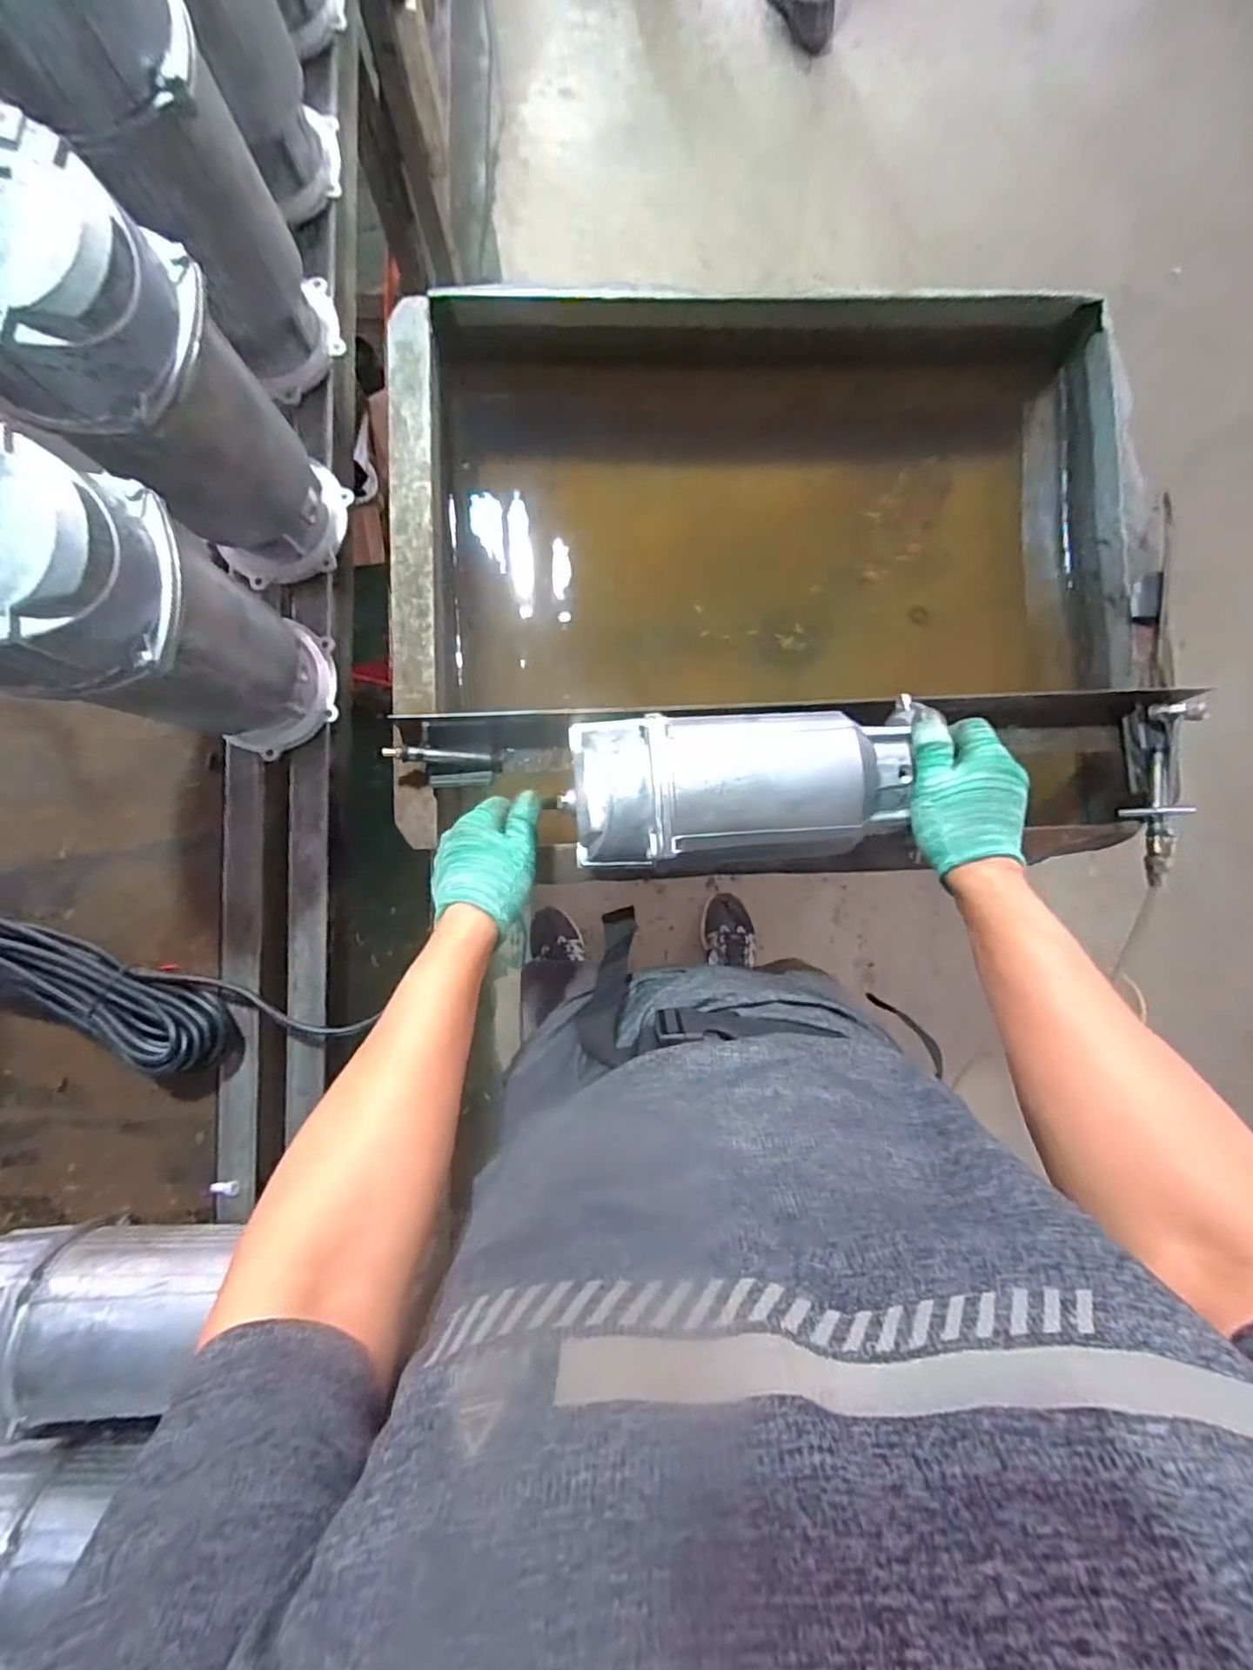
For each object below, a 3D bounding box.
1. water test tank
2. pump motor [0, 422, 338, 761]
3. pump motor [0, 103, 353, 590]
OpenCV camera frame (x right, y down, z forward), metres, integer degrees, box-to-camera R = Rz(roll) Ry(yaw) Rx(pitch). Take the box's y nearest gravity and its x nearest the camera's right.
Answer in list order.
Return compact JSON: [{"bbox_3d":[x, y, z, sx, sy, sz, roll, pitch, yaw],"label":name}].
[{"bbox_3d":[0.148,-0.265,0.746,0.745,0.266,0.592,-3,88,-1],"label":"water test tank"},{"bbox_3d":[-0.327,-0.143,0.475,0.111,0.303,0.127,9,87,-1],"label":"pump motor"},{"bbox_3d":[-0.319,-0.300,0.482,0.130,0.303,0.115,-44,89,-3],"label":"pump motor"}]

